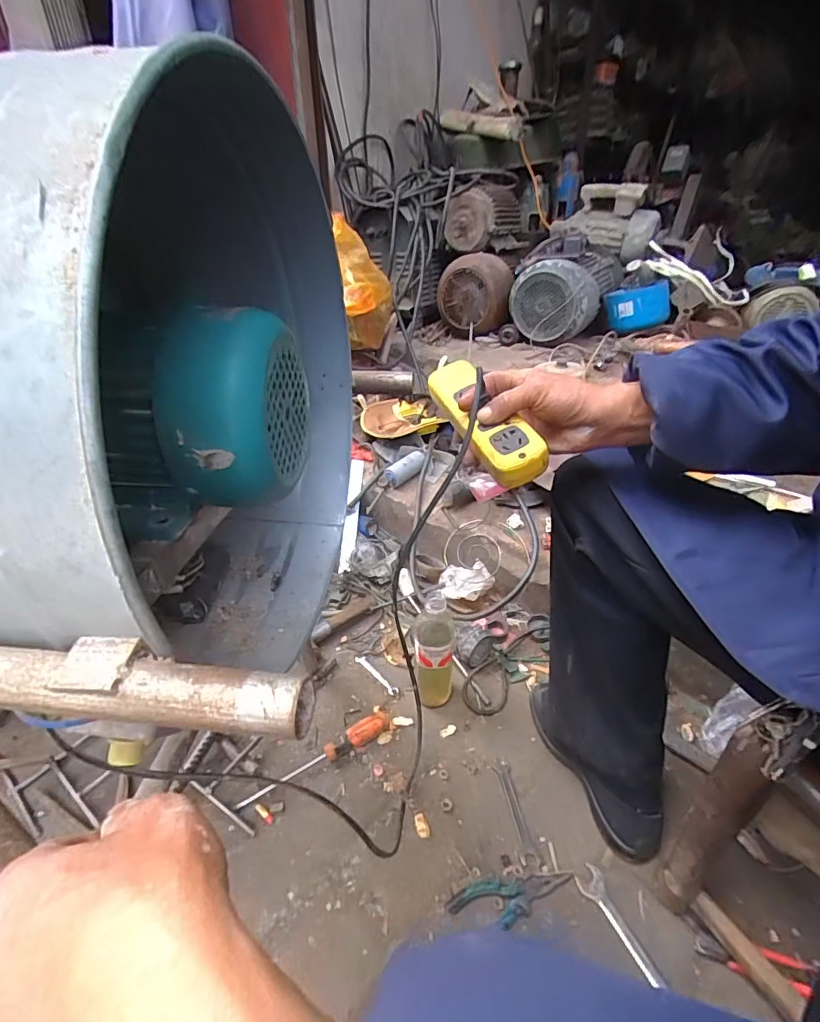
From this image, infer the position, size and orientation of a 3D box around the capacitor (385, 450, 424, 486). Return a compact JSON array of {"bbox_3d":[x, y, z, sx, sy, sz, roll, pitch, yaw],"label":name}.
[{"bbox_3d":[-0.009,-0.112,1.165,0.117,0.051,0.048,-38,45,-22],"label":"capacitor"}]

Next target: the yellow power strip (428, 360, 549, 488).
[{"bbox_3d":[0.074,-0.101,0.513,0.055,0.044,0.188,-13,48,-17],"label":"yellow power strip"}]

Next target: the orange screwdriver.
[{"bbox_3d":[-0.143,0.376,0.745,0.244,0.028,0.038,-19,37,-26],"label":"orange screwdriver"}]

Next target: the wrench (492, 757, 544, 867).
[{"bbox_3d":[0.149,0.420,0.686,0.027,0.005,0.142,-6,33,-7],"label":"wrench"}]

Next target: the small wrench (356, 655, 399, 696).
[{"bbox_3d":[-0.062,0.301,0.893,0.019,0.004,0.114,-25,39,-32],"label":"small wrench"}]

